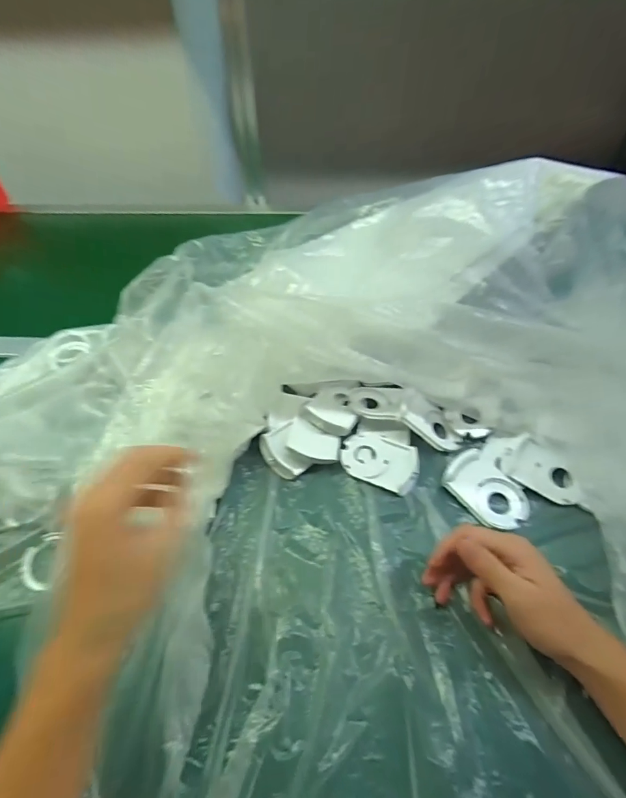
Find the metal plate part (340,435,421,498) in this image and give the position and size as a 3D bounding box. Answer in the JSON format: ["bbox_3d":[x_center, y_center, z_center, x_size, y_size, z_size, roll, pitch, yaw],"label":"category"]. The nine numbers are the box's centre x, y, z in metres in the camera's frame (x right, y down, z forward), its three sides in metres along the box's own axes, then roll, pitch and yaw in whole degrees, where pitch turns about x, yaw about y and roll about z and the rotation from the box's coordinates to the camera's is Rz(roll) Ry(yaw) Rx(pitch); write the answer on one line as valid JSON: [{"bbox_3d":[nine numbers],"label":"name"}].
[{"bbox_3d":[0.074,0.067,0.442,0.083,0.008,0.057,21,53,17],"label":"metal plate part"}]

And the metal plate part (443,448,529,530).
[{"bbox_3d":[0.181,0.092,0.417,0.063,0.010,0.085,-28,55,-21],"label":"metal plate part"}]

